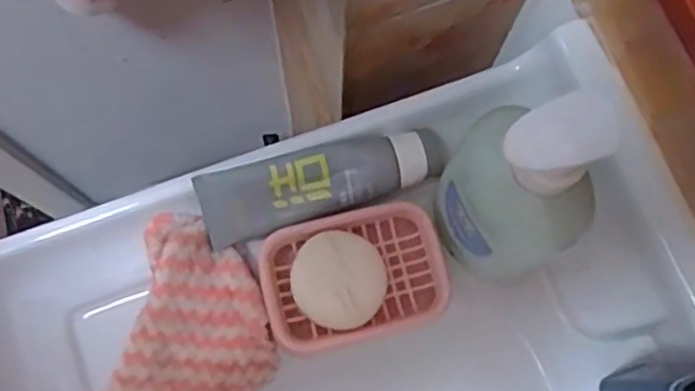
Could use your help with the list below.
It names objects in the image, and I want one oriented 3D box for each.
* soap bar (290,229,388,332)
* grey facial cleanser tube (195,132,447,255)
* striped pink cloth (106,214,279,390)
[{"bbox_3d":[-0.006,0.056,0.442,0.060,0.019,0.064,0,75,-1],"label":"soap bar"},{"bbox_3d":[-0.015,-0.011,0.455,0.172,0.032,0.048,-15,76,-5],"label":"grey facial cleanser tube"},{"bbox_3d":[-0.101,0.098,0.460,0.102,0.028,0.148,15,91,-12],"label":"striped pink cloth"}]

